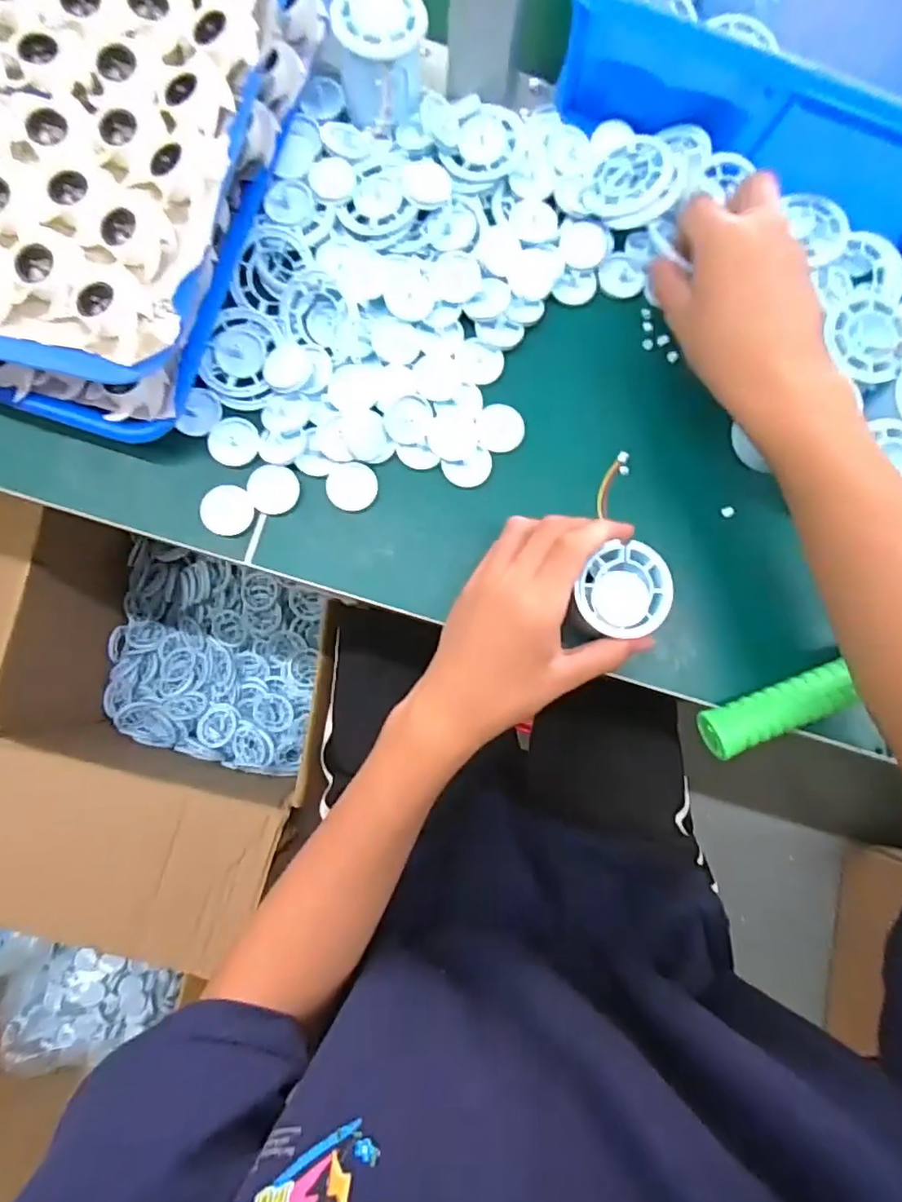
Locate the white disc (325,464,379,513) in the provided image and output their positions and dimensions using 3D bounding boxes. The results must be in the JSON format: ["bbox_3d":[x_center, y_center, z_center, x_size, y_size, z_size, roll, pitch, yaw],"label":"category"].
[{"bbox_3d":[-0.063,-0.073,0.388,0.032,0.004,0.030,-3,84,-3],"label":"white disc"}]

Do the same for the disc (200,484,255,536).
[{"bbox_3d":[-0.143,-0.058,0.387,0.032,0.005,0.031,0,84,-3],"label":"disc"}]

